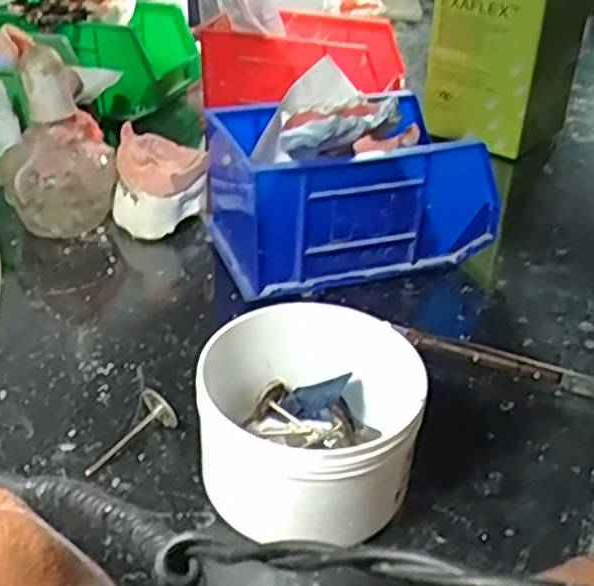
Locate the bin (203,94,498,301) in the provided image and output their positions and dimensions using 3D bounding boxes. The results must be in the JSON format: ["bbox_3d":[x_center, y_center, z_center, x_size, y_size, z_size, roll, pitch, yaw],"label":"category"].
[{"bbox_3d":[0.033,-0.070,0.516,0.172,0.090,0.111,-8,34,-16],"label":"bin"}]

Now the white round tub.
[{"bbox_3d":[0.008,0.057,0.335,0.084,0.067,0.085,2,33,-1],"label":"white round tub"}]

